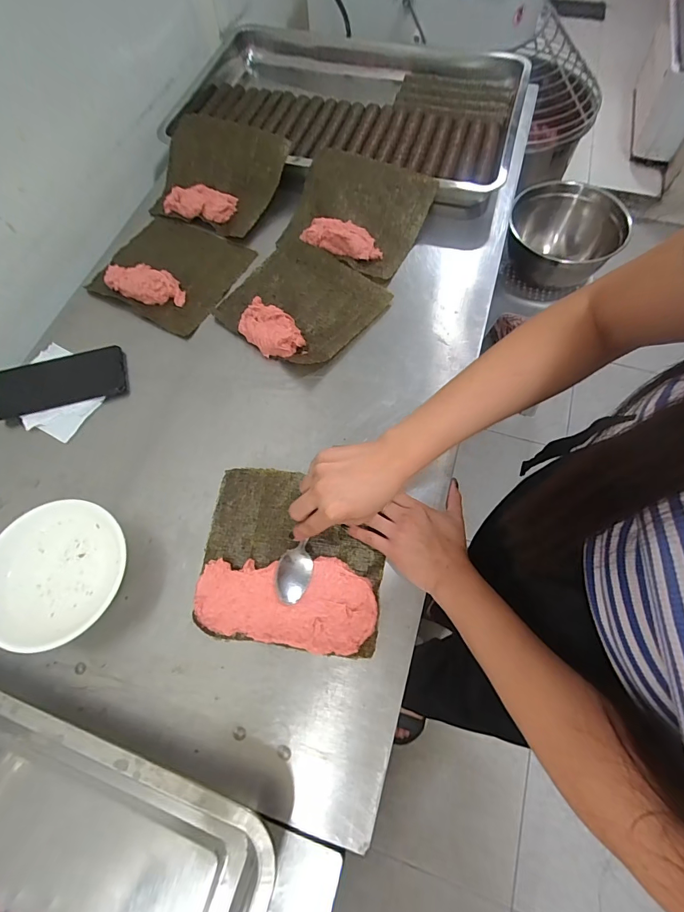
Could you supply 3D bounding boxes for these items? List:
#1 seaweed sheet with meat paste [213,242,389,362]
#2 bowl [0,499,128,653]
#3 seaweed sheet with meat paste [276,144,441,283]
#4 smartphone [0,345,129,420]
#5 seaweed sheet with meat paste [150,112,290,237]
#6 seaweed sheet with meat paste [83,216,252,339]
[{"bbox_3d":[-0.064,-0.224,0.574,0.204,0.031,0.186,38,73,16],"label":"seaweed sheet with meat paste"},{"bbox_3d":[-0.296,0.121,0.424,0.139,0.052,0.144,-1,67,2],"label":"bowl"},{"bbox_3d":[0.018,-0.381,0.627,0.208,0.054,0.183,28,71,13],"label":"seaweed sheet with meat paste"},{"bbox_3d":[-0.381,-0.102,0.543,0.167,0.014,0.078,-16,68,-5],"label":"smartphone"},{"bbox_3d":[-0.207,-0.466,0.671,0.199,0.037,0.175,21,88,8],"label":"seaweed sheet with meat paste"},{"bbox_3d":[-0.264,-0.294,0.611,0.199,0.027,0.183,27,71,12],"label":"seaweed sheet with meat paste"}]

